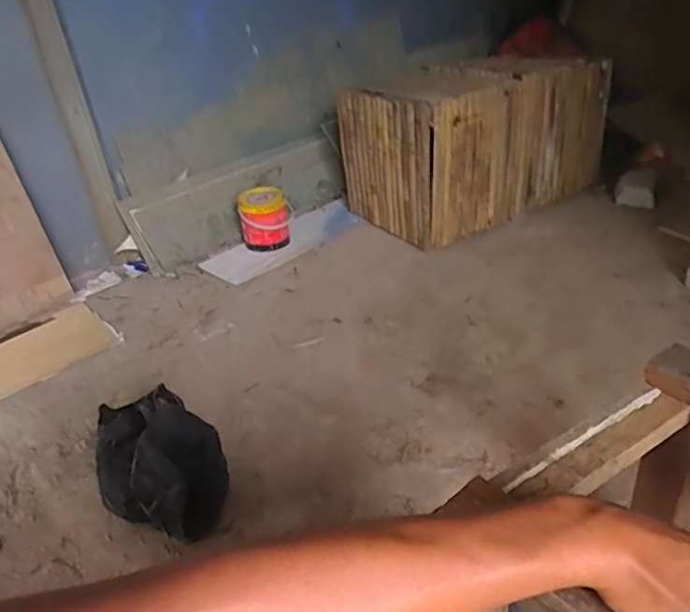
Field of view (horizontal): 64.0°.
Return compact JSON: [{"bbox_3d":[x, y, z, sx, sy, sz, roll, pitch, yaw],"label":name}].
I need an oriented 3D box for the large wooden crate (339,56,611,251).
[{"bbox_3d":[0.445,-0.555,1.861,0.785,0.434,0.437,-23,35,-24],"label":"large wooden crate"}]

